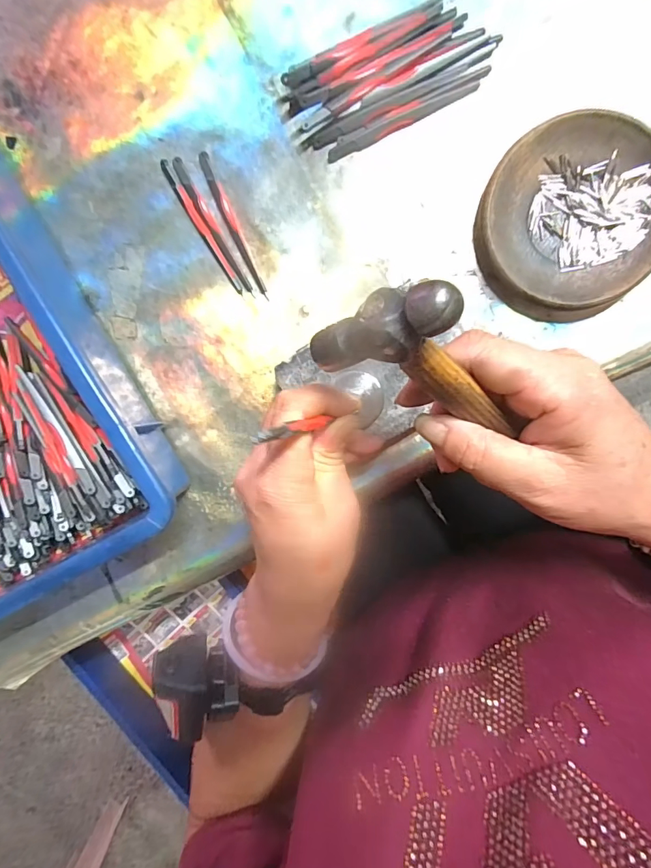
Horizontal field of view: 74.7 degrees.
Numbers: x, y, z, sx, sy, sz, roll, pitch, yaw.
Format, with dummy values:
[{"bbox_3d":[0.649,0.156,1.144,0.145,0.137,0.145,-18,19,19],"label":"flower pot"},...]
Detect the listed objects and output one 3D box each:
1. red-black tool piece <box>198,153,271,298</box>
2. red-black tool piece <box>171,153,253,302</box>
[{"bbox_3d":[-0.066,-0.148,0.303,0.008,0.004,0.106,-23,94,10],"label":"red-black tool piece"},{"bbox_3d":[-0.080,-0.148,0.305,0.009,0.004,0.105,-29,93,10],"label":"red-black tool piece"}]

